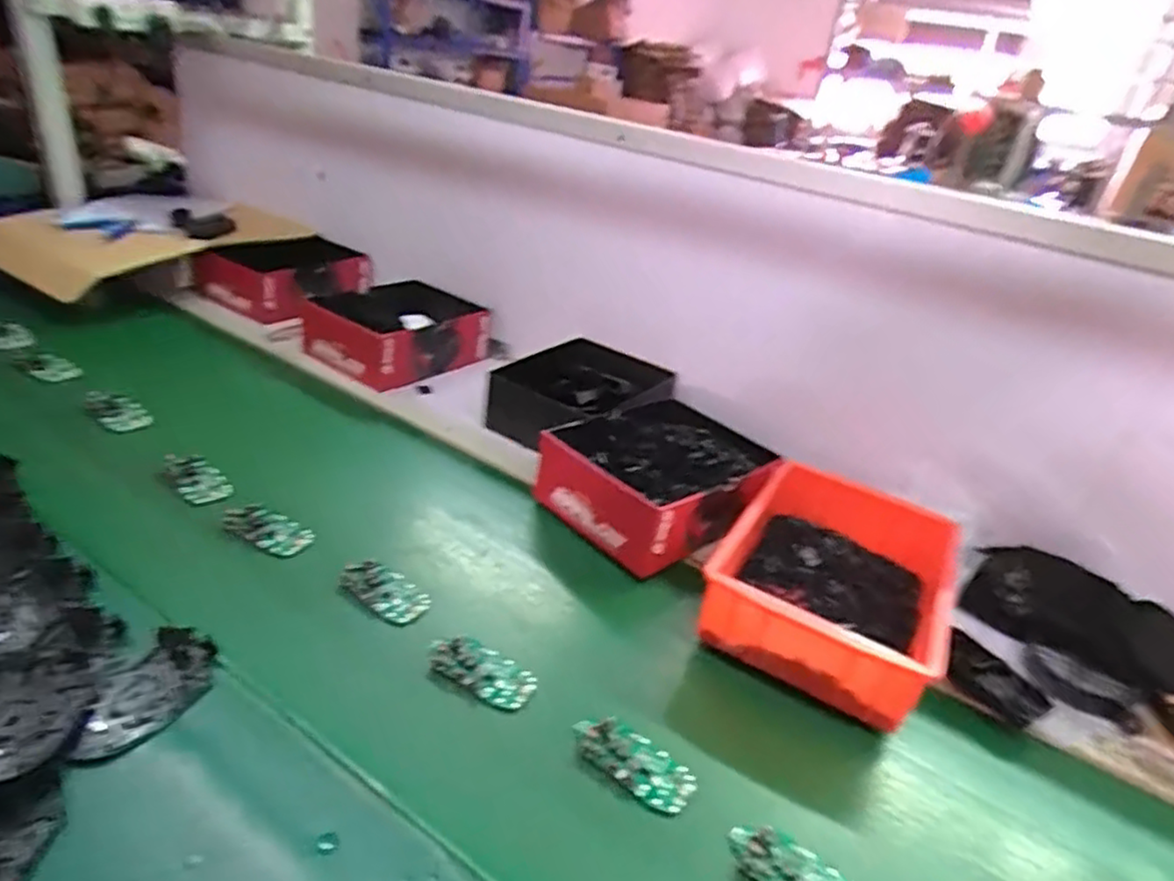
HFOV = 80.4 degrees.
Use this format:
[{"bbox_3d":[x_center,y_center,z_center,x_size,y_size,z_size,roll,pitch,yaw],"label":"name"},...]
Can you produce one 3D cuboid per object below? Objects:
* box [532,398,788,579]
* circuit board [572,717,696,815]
[{"bbox_3d":[0.088,0.042,0.829,0.228,0.091,0.205,-19,40,-41],"label":"box"},{"bbox_3d":[0.035,0.256,0.555,0.102,0.014,0.046,24,32,25],"label":"circuit board"}]

